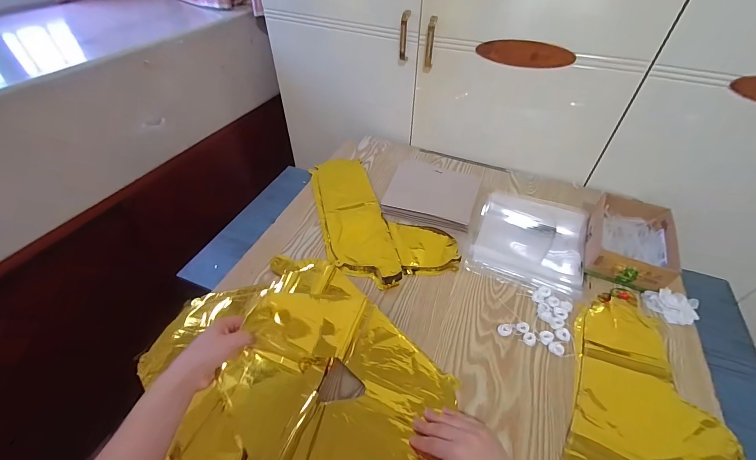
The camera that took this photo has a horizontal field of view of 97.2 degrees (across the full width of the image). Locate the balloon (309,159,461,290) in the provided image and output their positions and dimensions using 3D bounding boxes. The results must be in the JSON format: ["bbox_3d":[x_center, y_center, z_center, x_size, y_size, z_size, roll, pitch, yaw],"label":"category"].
[{"bbox_3d":[-0.007,-0.043,0.738,0.237,0.018,0.385,-12,47,-12],"label":"balloon"}]

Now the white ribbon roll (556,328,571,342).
[{"bbox_3d":[0.298,0.168,0.536,0.021,0.006,0.021,1,46,-1],"label":"white ribbon roll"}]

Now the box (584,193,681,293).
[{"bbox_3d":[0.482,0.021,0.644,0.133,0.068,0.191,19,48,17],"label":"box"}]

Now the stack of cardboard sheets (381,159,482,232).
[{"bbox_3d":[0.125,-0.089,0.767,0.193,0.032,0.181,14,47,12],"label":"stack of cardboard sheets"}]

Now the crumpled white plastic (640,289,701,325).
[{"bbox_3d":[0.501,0.127,0.562,0.072,0.027,0.056,2,46,0],"label":"crumpled white plastic"}]

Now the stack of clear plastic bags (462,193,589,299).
[{"bbox_3d":[0.327,0.011,0.713,0.216,0.014,0.285,18,48,16],"label":"stack of clear plastic bags"}]

